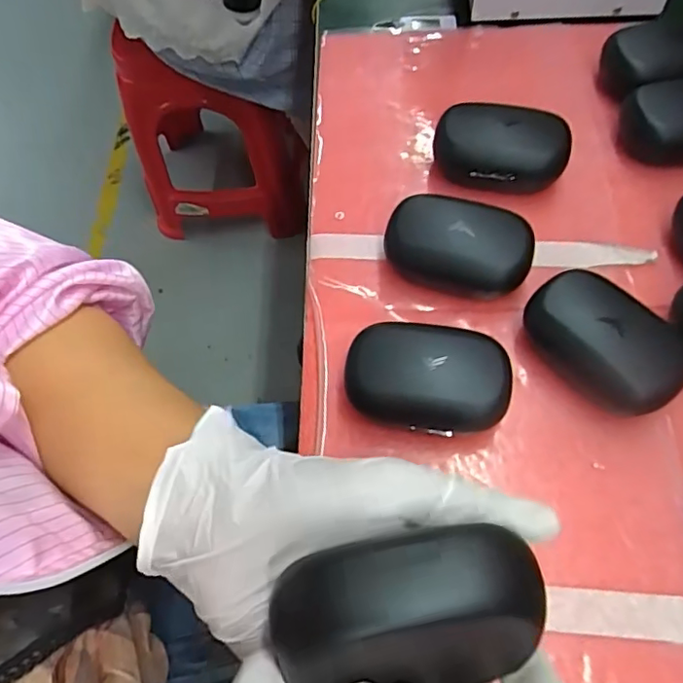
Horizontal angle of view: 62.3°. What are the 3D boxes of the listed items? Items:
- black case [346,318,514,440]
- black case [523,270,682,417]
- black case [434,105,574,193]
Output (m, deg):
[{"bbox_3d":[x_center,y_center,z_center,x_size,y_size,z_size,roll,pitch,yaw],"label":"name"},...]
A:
[{"bbox_3d":[0.045,0.021,0.302,0.082,0.041,0.058,7,63,7],"label":"black case"},{"bbox_3d":[0.144,0.000,0.309,0.054,0.033,0.083,-40,67,-16],"label":"black case"},{"bbox_3d":[0.105,-0.126,0.376,0.085,0.038,0.056,11,64,9],"label":"black case"}]

